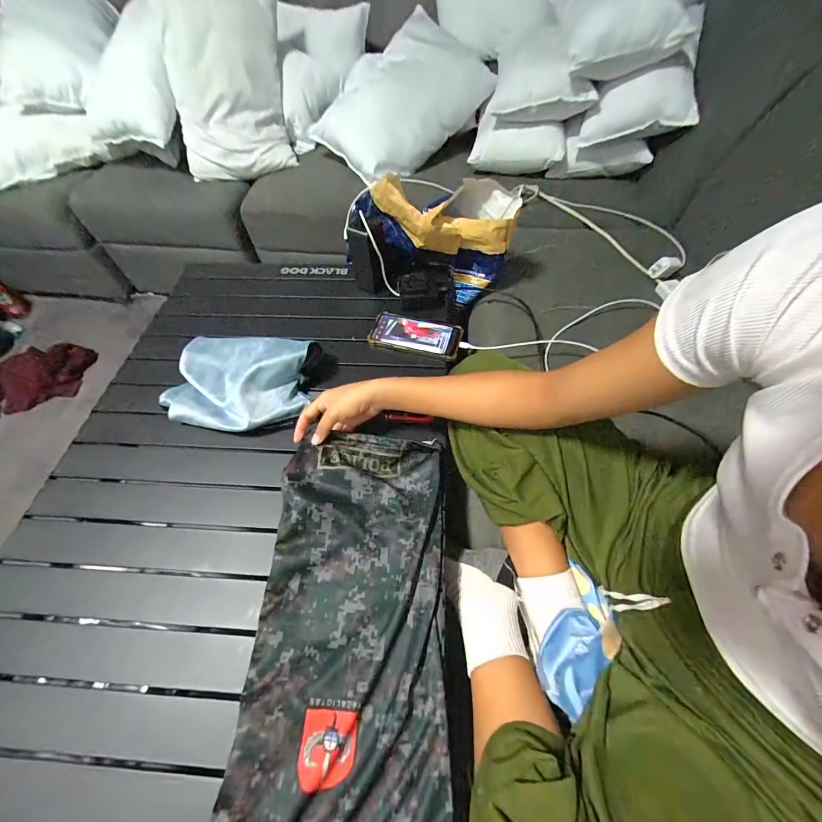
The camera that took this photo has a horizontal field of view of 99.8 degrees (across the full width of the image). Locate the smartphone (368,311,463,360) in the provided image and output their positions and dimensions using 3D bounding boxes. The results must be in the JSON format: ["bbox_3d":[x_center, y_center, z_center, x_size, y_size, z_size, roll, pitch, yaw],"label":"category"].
[{"bbox_3d":[0.009,-0.141,0.643,0.163,0.016,0.081,13,59,10],"label":"smartphone"}]

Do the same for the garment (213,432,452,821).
[{"bbox_3d":[-0.068,0.231,0.403,0.208,0.036,0.428,0,59,2],"label":"garment"}]

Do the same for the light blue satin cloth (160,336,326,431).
[{"bbox_3d":[-0.270,-0.056,0.558,0.231,0.071,0.183,10,59,8],"label":"light blue satin cloth"}]

